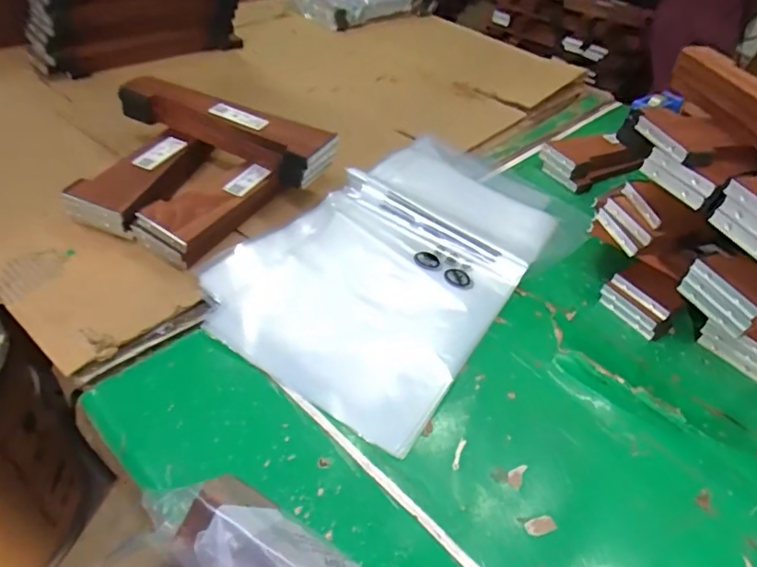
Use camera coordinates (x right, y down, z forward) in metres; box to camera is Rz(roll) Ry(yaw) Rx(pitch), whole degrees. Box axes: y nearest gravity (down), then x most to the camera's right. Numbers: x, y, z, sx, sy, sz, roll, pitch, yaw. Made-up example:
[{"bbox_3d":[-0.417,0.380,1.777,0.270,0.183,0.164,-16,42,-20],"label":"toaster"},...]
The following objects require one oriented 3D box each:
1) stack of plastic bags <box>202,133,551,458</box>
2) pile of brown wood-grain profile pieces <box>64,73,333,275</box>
[{"bbox_3d":[0.036,-0.052,0.702,0.300,0.025,0.518,29,50,19],"label":"stack of plastic bags"},{"bbox_3d":[-0.248,-0.154,0.697,0.297,0.093,0.252,22,45,11],"label":"pile of brown wood-grain profile pieces"}]

